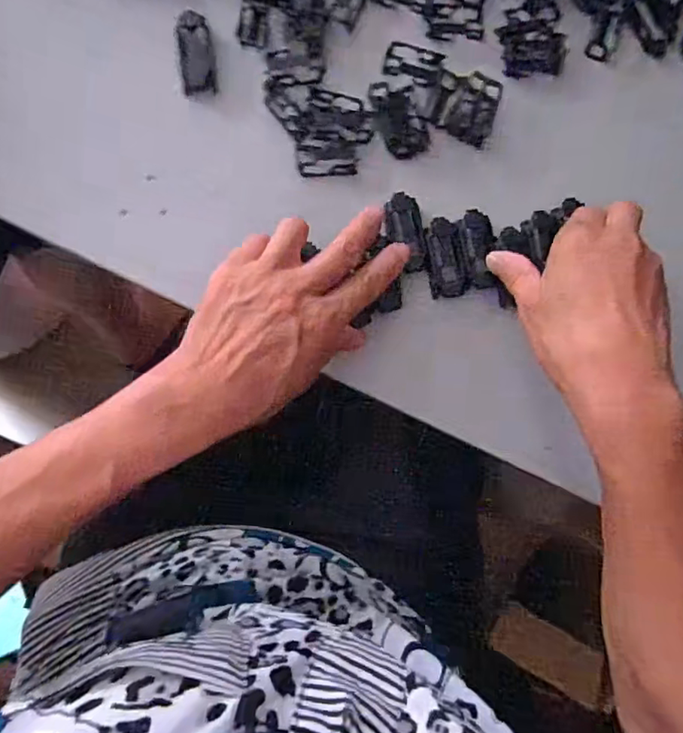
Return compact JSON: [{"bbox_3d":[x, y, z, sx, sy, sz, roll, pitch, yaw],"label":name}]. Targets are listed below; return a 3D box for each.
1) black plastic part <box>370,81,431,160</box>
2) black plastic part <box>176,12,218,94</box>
[{"bbox_3d":[0.039,-0.160,0.365,0.028,0.018,0.045,-20,87,-7],"label":"black plastic part"},{"bbox_3d":[-0.093,-0.200,0.366,0.021,0.013,0.050,-7,86,-6],"label":"black plastic part"}]

